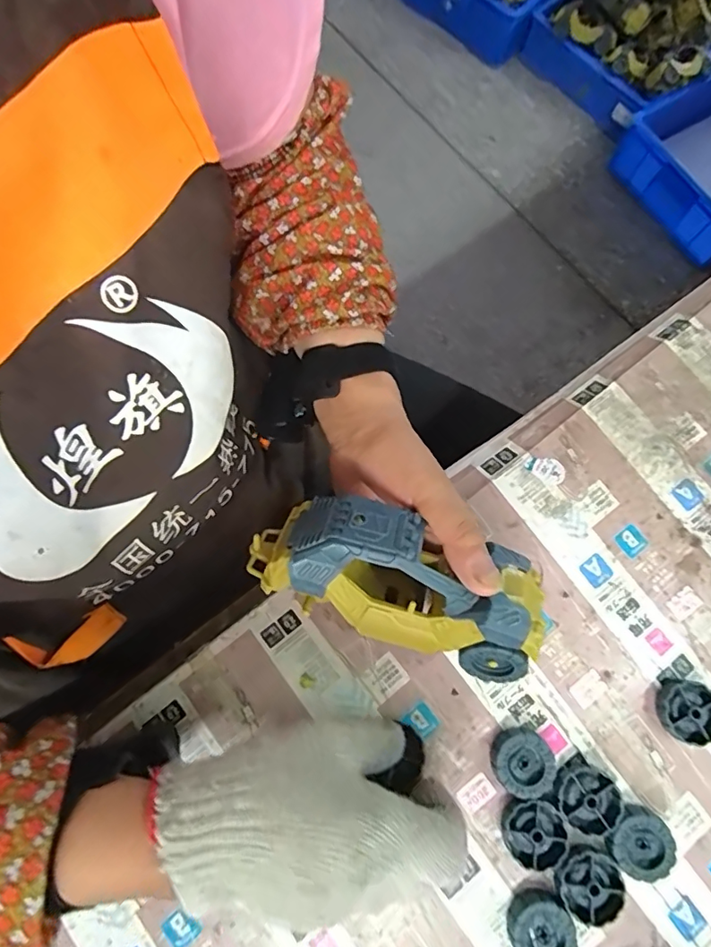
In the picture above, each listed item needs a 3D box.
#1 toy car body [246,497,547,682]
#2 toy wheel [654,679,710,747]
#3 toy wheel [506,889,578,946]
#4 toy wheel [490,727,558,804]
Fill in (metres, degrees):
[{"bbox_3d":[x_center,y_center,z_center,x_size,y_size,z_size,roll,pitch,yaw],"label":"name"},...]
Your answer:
[{"bbox_3d":[0.024,0.060,0.288,0.168,0.058,0.074,21,76,3],"label":"toy car body"},{"bbox_3d":[0.223,0.159,0.337,0.039,0.009,0.039,0,76,-2],"label":"toy wheel"},{"bbox_3d":[0.113,0.279,0.307,0.037,0.012,0.038,0,76,-2],"label":"toy wheel"},{"bbox_3d":[0.108,0.186,0.326,0.037,0.012,0.040,0,76,-2],"label":"toy wheel"}]

